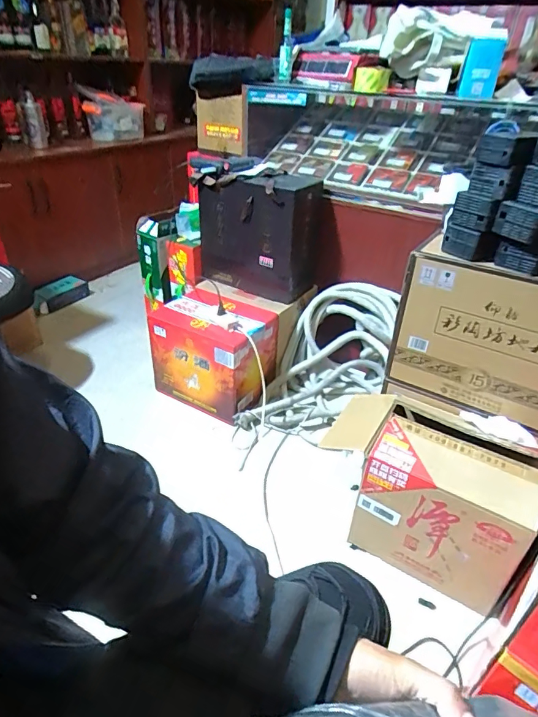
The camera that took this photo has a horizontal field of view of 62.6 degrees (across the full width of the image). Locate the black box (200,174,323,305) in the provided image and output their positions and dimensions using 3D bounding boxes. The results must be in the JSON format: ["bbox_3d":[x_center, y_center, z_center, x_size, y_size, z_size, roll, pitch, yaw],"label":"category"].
[{"bbox_3d":[-0.030,-0.414,1.487,0.367,0.365,0.194,19,37,23],"label":"black box"}]

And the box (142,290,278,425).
[{"bbox_3d":[-0.159,-0.028,1.427,0.367,0.279,0.271,21,38,26],"label":"box"}]

